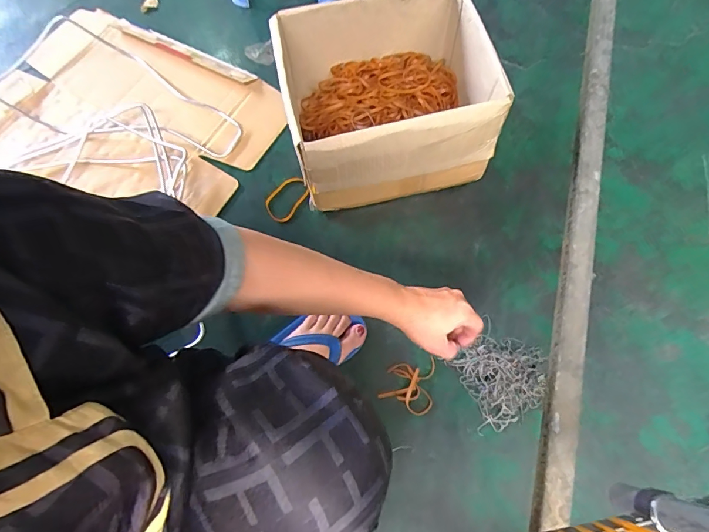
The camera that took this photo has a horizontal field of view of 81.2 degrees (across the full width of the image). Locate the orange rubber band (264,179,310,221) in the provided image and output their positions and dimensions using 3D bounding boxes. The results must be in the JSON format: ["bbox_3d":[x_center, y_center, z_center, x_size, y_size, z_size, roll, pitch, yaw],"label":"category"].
[{"bbox_3d":[-0.123,-0.123,0.755,0.062,0.007,0.089,35,81,18],"label":"orange rubber band"}]

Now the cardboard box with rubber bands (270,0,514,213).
[{"bbox_3d":[0.051,-0.276,0.697,0.311,0.192,0.275,-13,68,-2],"label":"cardboard box with rubber bands"}]

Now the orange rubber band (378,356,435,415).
[{"bbox_3d":[0.087,0.175,0.631,0.075,0.013,0.084,21,71,11],"label":"orange rubber band"}]

